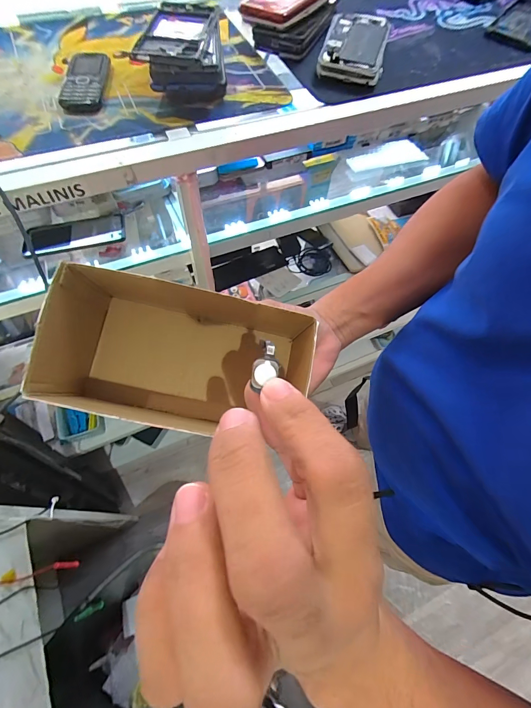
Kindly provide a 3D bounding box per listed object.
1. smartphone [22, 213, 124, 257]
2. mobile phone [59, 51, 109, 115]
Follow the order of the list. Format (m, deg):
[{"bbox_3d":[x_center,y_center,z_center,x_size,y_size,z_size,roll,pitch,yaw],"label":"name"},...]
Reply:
[{"bbox_3d":[-0.329,-0.205,0.590,0.164,0.015,0.075,-13,55,-5],"label":"smartphone"},{"bbox_3d":[-0.219,-0.334,0.415,0.050,0.010,0.130,-7,64,-7],"label":"mobile phone"}]

